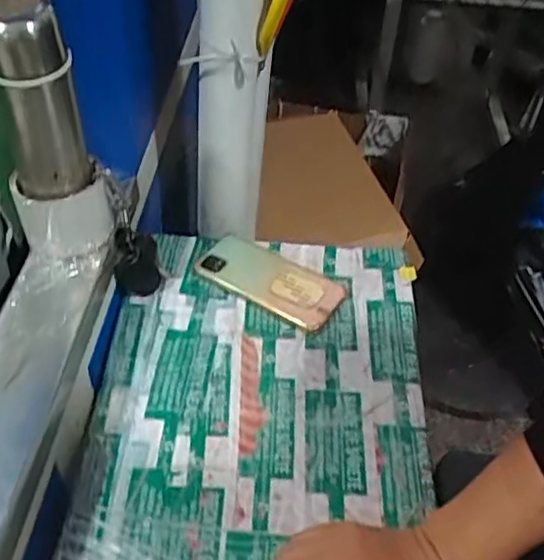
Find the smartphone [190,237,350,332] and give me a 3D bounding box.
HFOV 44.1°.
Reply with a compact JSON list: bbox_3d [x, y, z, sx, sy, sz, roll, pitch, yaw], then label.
[{"bbox_3d":[-0.001,0.000,0.762,0.165,0.017,0.078,24,48,20],"label":"smartphone"}]

